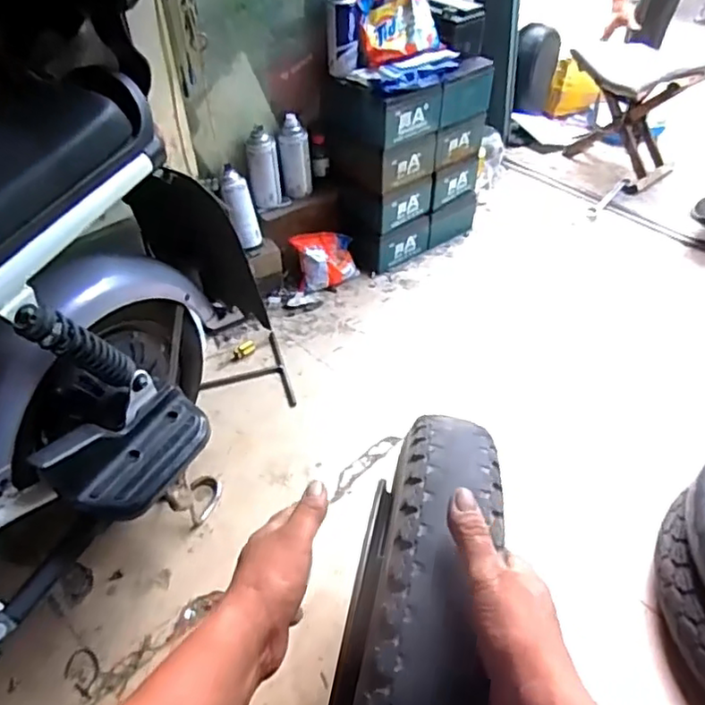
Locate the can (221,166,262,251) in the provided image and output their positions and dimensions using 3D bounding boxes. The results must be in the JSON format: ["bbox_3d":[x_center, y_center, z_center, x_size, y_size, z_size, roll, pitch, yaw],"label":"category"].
[{"bbox_3d":[-0.224,-0.289,1.233,0.060,0.165,0.050,-20,12,-19],"label":"can"}]

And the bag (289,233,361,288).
[{"bbox_3d":[-0.059,-0.204,1.360,0.139,0.098,0.096,-12,47,-12],"label":"bag"}]

